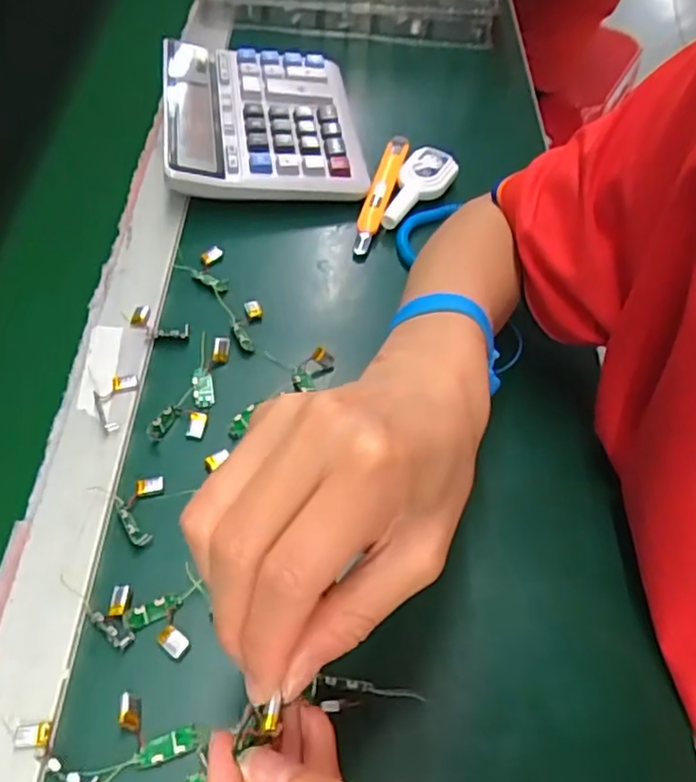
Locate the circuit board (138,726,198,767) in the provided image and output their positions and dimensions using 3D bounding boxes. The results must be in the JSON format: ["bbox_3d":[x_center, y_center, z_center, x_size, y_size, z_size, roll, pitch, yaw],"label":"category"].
[{"bbox_3d":[-0.082,0.161,0.297,0.025,0.006,0.011,-16,57,-15],"label":"circuit board"}]

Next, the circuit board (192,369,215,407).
[{"bbox_3d":[-0.092,-0.004,0.415,0.012,0.006,0.030,-9,56,-10],"label":"circuit board"}]

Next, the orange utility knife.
[{"bbox_3d":[0.026,-0.158,0.524,0.019,0.017,0.131,15,55,7],"label":"orange utility knife"}]

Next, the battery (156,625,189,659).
[{"bbox_3d":[-0.086,0.122,0.322,0.015,0.004,0.010,32,59,18],"label":"battery"}]

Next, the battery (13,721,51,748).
[{"bbox_3d":[-0.144,0.156,0.297,0.016,0.004,0.011,-4,55,-7],"label":"battery"}]

